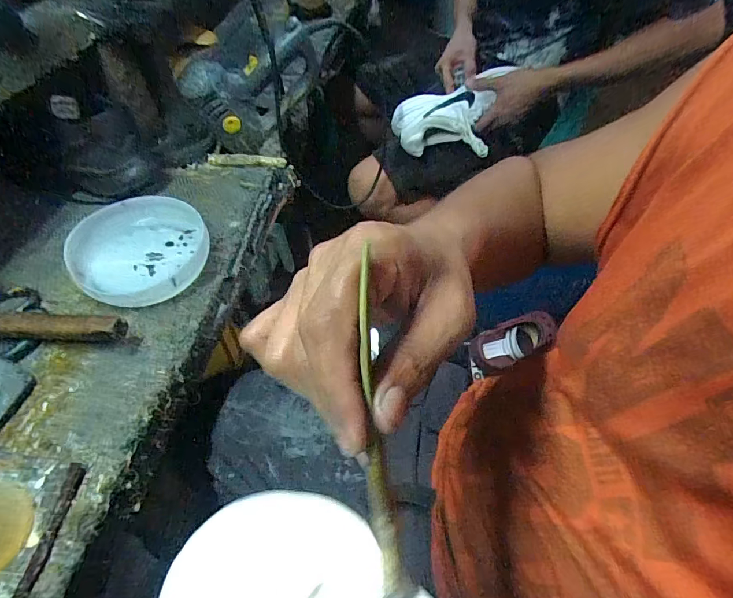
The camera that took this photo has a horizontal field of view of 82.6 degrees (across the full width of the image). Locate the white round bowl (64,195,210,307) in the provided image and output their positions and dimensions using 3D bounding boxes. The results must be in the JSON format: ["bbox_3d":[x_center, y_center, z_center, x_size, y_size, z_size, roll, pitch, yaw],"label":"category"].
[{"bbox_3d":[-0.260,-0.055,0.487,0.142,0.043,0.147,1,52,-1],"label":"white round bowl"}]

